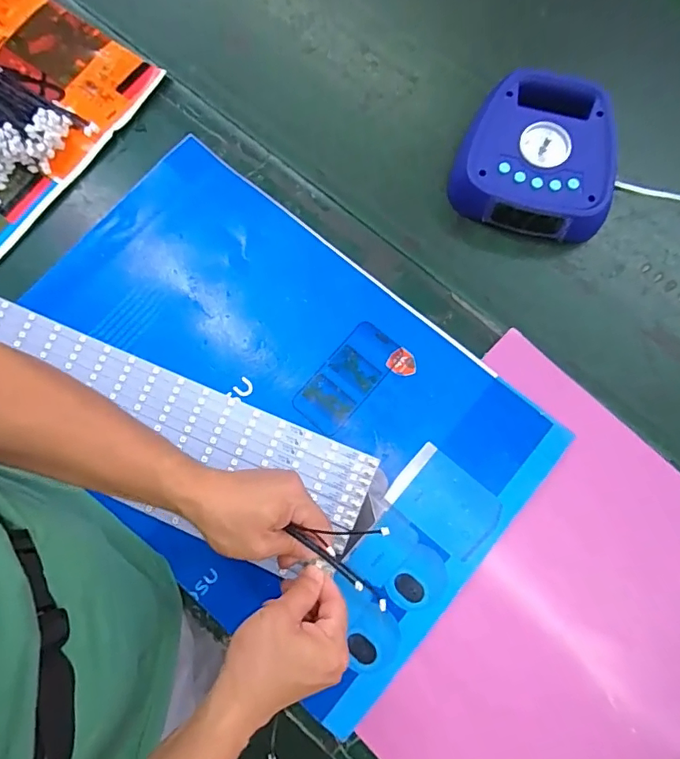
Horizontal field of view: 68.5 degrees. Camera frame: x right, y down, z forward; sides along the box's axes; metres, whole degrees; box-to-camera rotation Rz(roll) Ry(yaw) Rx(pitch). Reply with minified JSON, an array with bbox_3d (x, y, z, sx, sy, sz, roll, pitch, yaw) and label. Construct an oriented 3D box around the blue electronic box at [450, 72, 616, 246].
[{"bbox_3d":[0.207,-0.235,0.526,0.156,0.048,0.161,16,79,4],"label":"blue electronic box"}]

